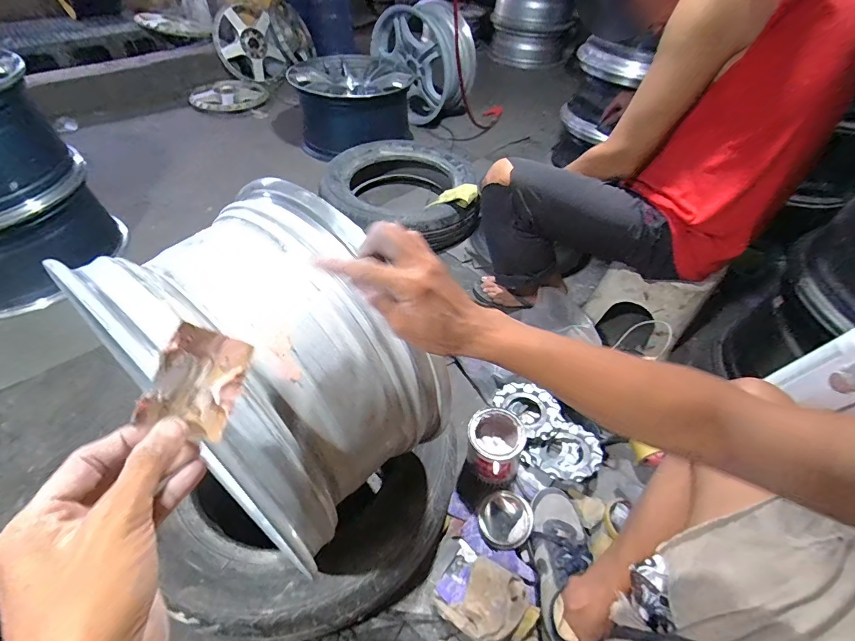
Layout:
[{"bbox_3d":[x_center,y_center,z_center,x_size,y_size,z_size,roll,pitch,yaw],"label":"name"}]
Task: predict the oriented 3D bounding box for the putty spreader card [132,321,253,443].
[{"bbox_3d":[-0.149,0.040,0.259,0.007,0.052,0.066,1,68,47],"label":"putty spreader card"}]

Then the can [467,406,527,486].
[{"bbox_3d":[0.131,0.245,0.780,0.106,0.114,0.103,2,48,-2],"label":"can"}]

